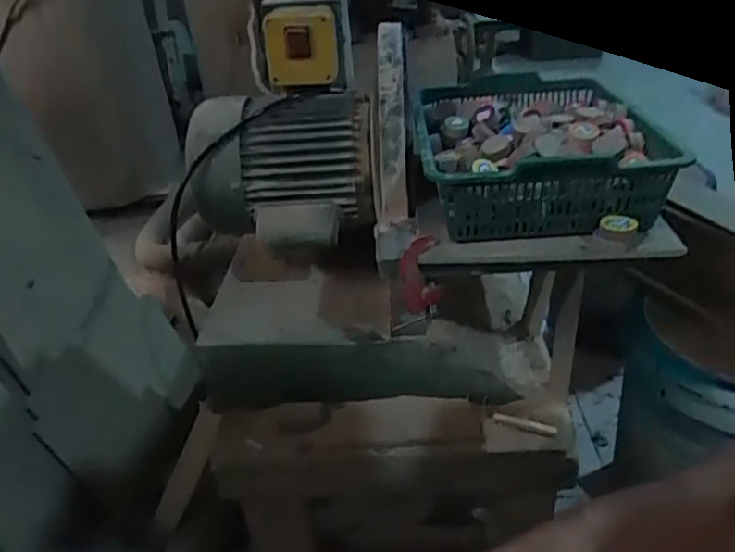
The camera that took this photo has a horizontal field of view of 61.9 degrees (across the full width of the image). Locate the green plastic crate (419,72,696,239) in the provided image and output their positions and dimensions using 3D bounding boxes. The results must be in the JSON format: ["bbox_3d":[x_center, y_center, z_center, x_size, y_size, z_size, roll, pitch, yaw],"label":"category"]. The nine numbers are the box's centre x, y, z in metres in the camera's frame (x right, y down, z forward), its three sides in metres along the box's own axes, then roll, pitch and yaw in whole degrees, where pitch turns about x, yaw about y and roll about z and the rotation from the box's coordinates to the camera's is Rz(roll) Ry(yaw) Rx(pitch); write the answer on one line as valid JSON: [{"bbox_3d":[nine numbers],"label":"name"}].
[{"bbox_3d":[0.177,-0.138,0.664,0.238,0.079,0.297,-3,32,3],"label":"green plastic crate"}]

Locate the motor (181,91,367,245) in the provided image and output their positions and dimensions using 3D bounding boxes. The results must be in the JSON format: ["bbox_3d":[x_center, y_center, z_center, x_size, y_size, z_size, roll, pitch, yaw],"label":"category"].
[{"bbox_3d":[-0.110,-0.129,0.767,0.229,0.159,0.139,-4,32,1],"label":"motor"}]

